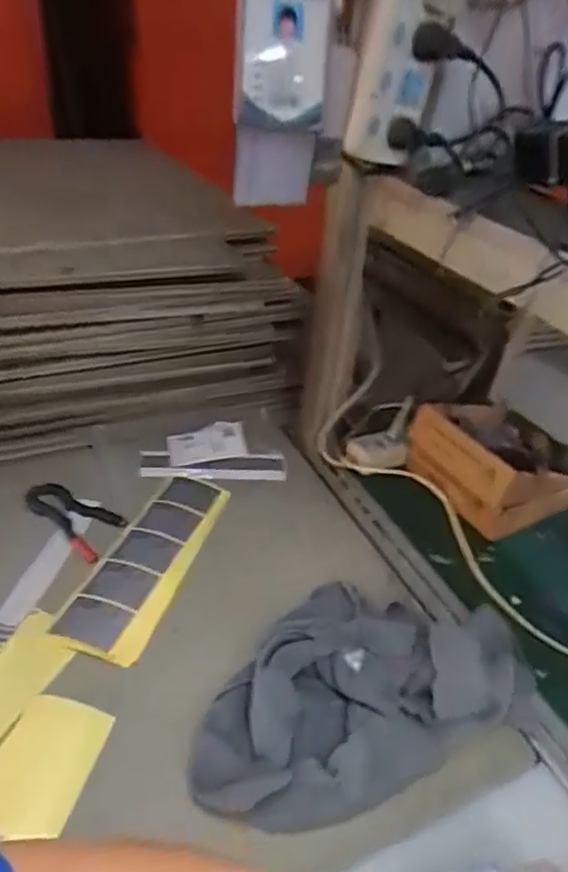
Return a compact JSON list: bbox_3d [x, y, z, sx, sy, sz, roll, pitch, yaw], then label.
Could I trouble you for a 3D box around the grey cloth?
[{"bbox_3d":[0.071,0.233,0.577,0.339,0.057,0.191,-14,40,-24],"label":"grey cloth"}]

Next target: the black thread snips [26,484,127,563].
[{"bbox_3d":[-0.257,0.098,0.730,0.138,0.017,0.067,24,39,25],"label":"black thread snips"}]

